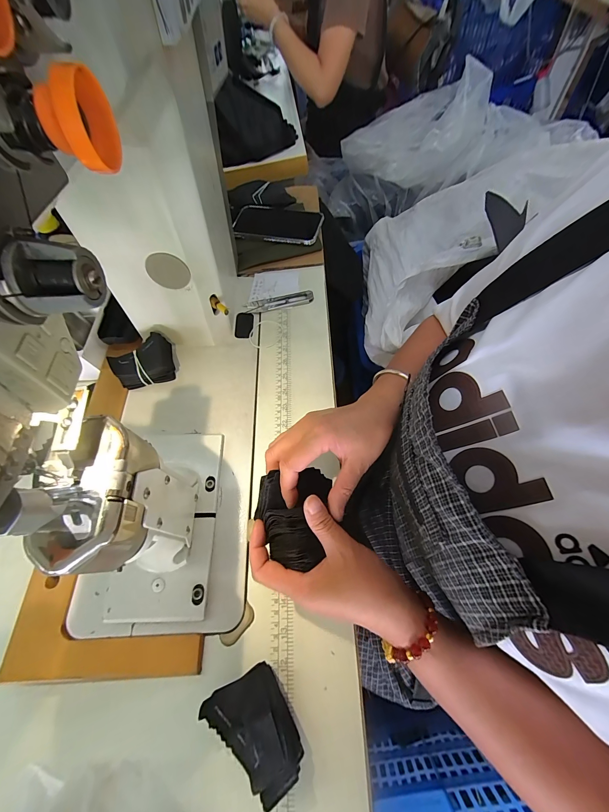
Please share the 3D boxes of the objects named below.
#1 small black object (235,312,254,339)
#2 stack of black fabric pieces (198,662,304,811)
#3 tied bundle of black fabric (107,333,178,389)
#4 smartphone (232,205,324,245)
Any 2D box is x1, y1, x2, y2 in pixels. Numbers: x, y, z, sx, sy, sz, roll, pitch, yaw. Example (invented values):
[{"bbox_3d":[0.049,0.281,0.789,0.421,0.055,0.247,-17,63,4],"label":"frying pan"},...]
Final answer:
[{"bbox_3d":[-0.098,-0.131,0.481,0.029,0.005,0.053,-6,63,5],"label":"small black object"},{"bbox_3d":[-0.038,0.272,0.257,0.085,0.029,0.055,38,74,23],"label":"stack of black fabric pieces"},{"bbox_3d":[-0.220,-0.059,0.415,0.073,0.051,0.062,-18,63,-4],"label":"tied bundle of black fabric"},{"bbox_3d":[-0.051,-0.339,0.552,0.165,0.010,0.086,11,68,12],"label":"smartphone"}]

